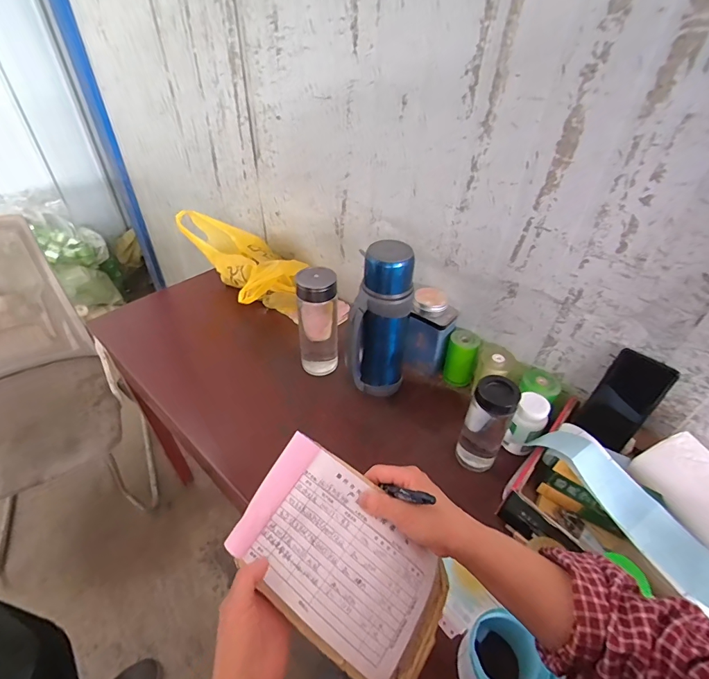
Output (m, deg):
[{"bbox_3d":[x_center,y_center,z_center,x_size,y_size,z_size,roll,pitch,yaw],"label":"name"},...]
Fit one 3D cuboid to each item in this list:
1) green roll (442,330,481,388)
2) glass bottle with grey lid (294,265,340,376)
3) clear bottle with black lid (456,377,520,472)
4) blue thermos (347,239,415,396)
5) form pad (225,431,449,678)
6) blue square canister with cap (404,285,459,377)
[{"bbox_3d":[0.219,0.040,0.809,0.057,0.101,0.060,1,42,-1],"label":"green roll"},{"bbox_3d":[-0.069,-0.021,0.775,0.077,0.223,0.080,-3,42,-6],"label":"glass bottle with grey lid"},{"bbox_3d":[0.215,0.141,0.645,0.068,0.177,0.064,25,47,24],"label":"clear bottle with black lid"},{"bbox_3d":[0.045,-0.029,0.716,0.105,0.294,0.077,3,42,0],"label":"blue thermos"},{"bbox_3d":[-0.010,0.214,0.390,0.211,0.033,0.138,33,71,13],"label":"form pad"},{"bbox_3d":[0.159,-0.015,0.828,0.093,0.177,0.083,19,44,18],"label":"blue square canister with cap"}]

